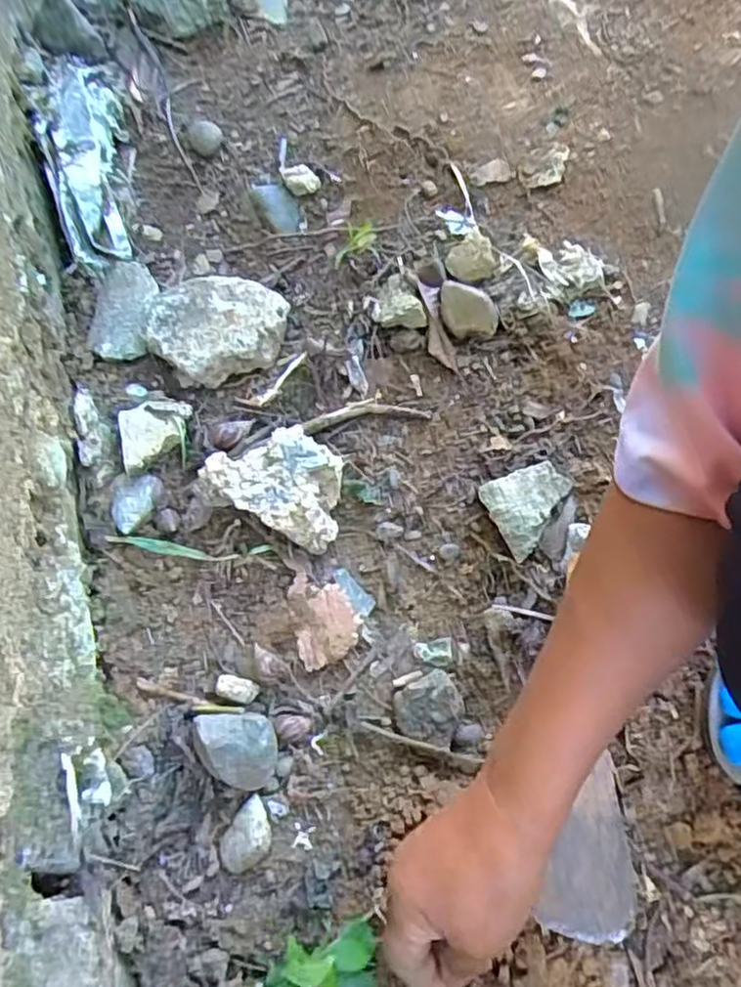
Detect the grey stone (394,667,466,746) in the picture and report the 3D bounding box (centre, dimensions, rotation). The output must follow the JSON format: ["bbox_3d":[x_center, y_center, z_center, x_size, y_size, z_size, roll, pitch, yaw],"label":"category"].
[{"bbox_3d":[0.041,0.148,0.472,0.046,0.015,0.048,-2,59,4],"label":"grey stone"}]

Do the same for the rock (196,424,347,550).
[{"bbox_3d":[-0.066,-0.007,0.530,0.101,0.049,0.079,33,67,21],"label":"rock"}]

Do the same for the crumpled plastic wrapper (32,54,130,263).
[{"bbox_3d":[-0.295,-0.360,0.692,0.072,0.062,0.283,-12,74,-2],"label":"crumpled plastic wrapper"}]

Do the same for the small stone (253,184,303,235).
[{"bbox_3d":[-0.090,-0.285,0.674,0.036,0.016,0.068,-19,59,-6],"label":"small stone"}]

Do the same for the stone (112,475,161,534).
[{"bbox_3d":[-0.187,0.005,0.532,0.028,0.015,0.053,16,62,14],"label":"stone"}]

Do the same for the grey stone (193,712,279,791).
[{"bbox_3d":[-0.090,0.168,0.444,0.061,0.043,0.043,17,62,15],"label":"grey stone"}]

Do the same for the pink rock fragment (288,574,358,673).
[{"bbox_3d":[-0.036,0.093,0.506,0.044,0.014,0.070,-13,59,-3],"label":"pink rock fragment"}]

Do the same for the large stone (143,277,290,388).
[{"bbox_3d":[-0.136,-0.152,0.599,0.119,0.035,0.100,-20,60,-7],"label":"large stone"}]

